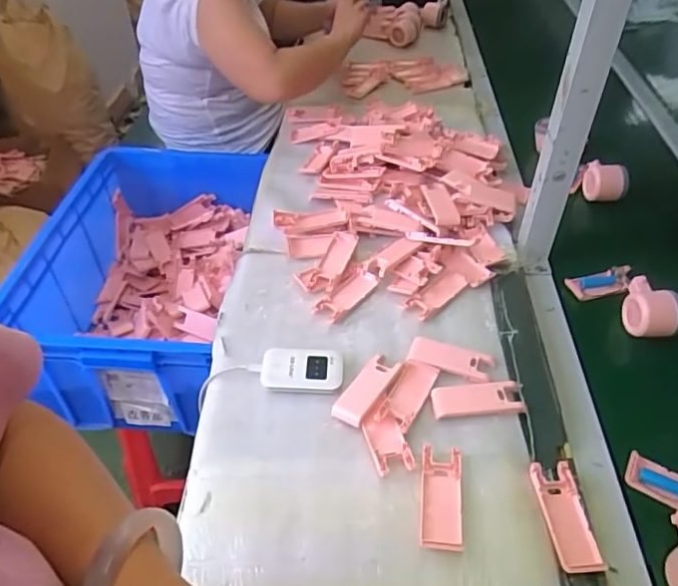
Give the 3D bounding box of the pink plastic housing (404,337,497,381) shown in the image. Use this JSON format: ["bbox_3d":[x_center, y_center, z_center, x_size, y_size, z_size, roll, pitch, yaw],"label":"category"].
[{"bbox_3d":[0.136,0.079,0.686,0.099,0.008,0.043,18,48,18],"label":"pink plastic housing"}]

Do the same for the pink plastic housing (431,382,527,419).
[{"bbox_3d":[0.159,0.122,0.641,0.104,0.008,0.042,-3,45,-2],"label":"pink plastic housing"}]

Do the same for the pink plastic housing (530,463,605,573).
[{"bbox_3d":[0.220,0.216,0.546,0.045,0.009,0.104,-5,45,-4],"label":"pink plastic housing"}]

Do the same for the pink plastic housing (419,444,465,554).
[{"bbox_3d":[0.102,0.200,0.555,0.040,0.011,0.104,5,45,6],"label":"pink plastic housing"}]

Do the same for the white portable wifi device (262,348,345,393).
[{"bbox_3d":[-0.044,0.092,0.673,0.095,0.014,0.060,2,45,3],"label":"white portable wifi device"}]

